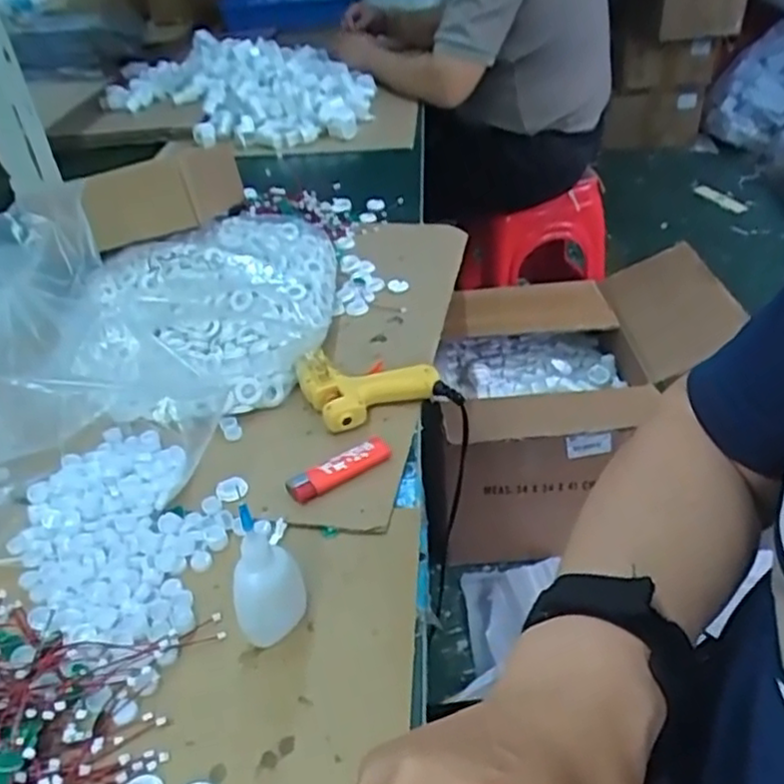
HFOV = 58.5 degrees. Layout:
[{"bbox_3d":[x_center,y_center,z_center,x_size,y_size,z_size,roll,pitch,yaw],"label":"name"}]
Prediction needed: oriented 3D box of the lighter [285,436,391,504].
[{"bbox_3d":[-0.038,0.057,0.525,0.085,0.011,0.026,-26,45,-29],"label":"lighter"}]

